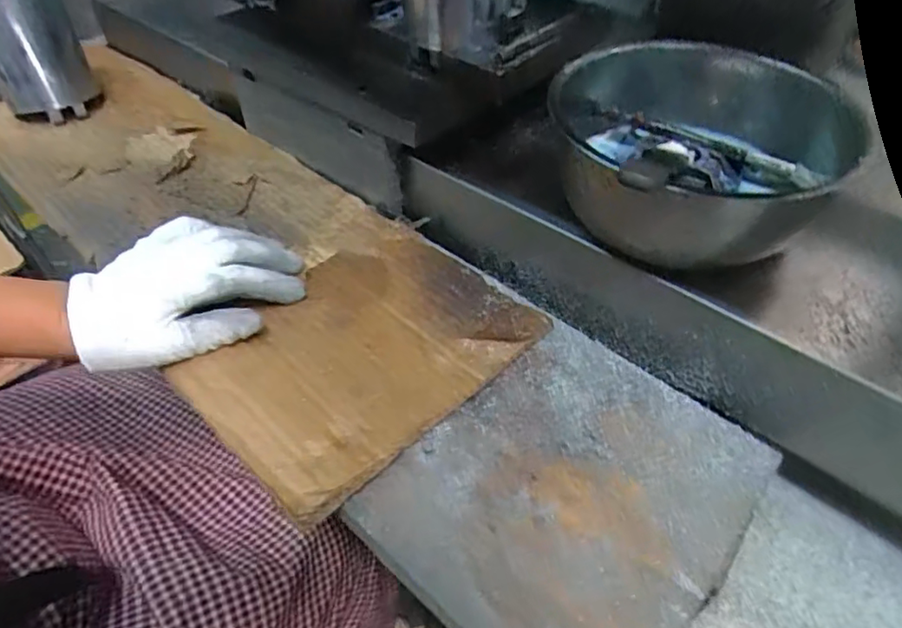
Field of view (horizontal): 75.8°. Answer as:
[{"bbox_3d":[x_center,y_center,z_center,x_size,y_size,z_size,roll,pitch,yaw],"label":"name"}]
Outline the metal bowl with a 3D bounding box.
[{"bbox_3d":[0.147,-0.114,0.393,0.157,0.085,0.153,0,46,1],"label":"metal bowl"}]

